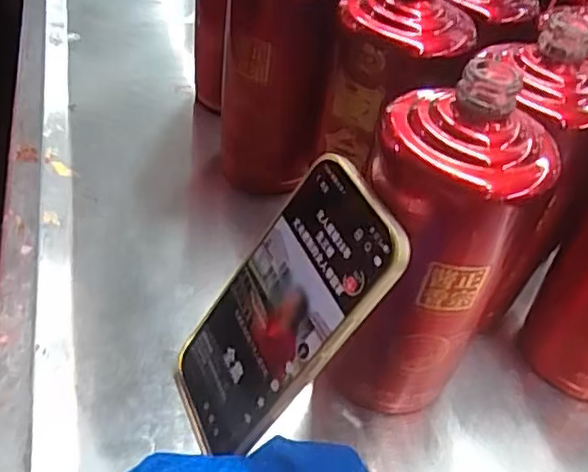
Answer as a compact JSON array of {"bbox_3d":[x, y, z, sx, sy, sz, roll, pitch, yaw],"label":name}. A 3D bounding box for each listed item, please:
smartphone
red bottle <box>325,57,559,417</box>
[{"bbox_3d":[-0.010,0.041,0.325,0.008,0.163,0.076,10,35,-42],"label":"smartphone"},{"bbox_3d":[0.066,0.017,0.332,0.081,0.199,0.076,21,44,16],"label":"red bottle"}]

